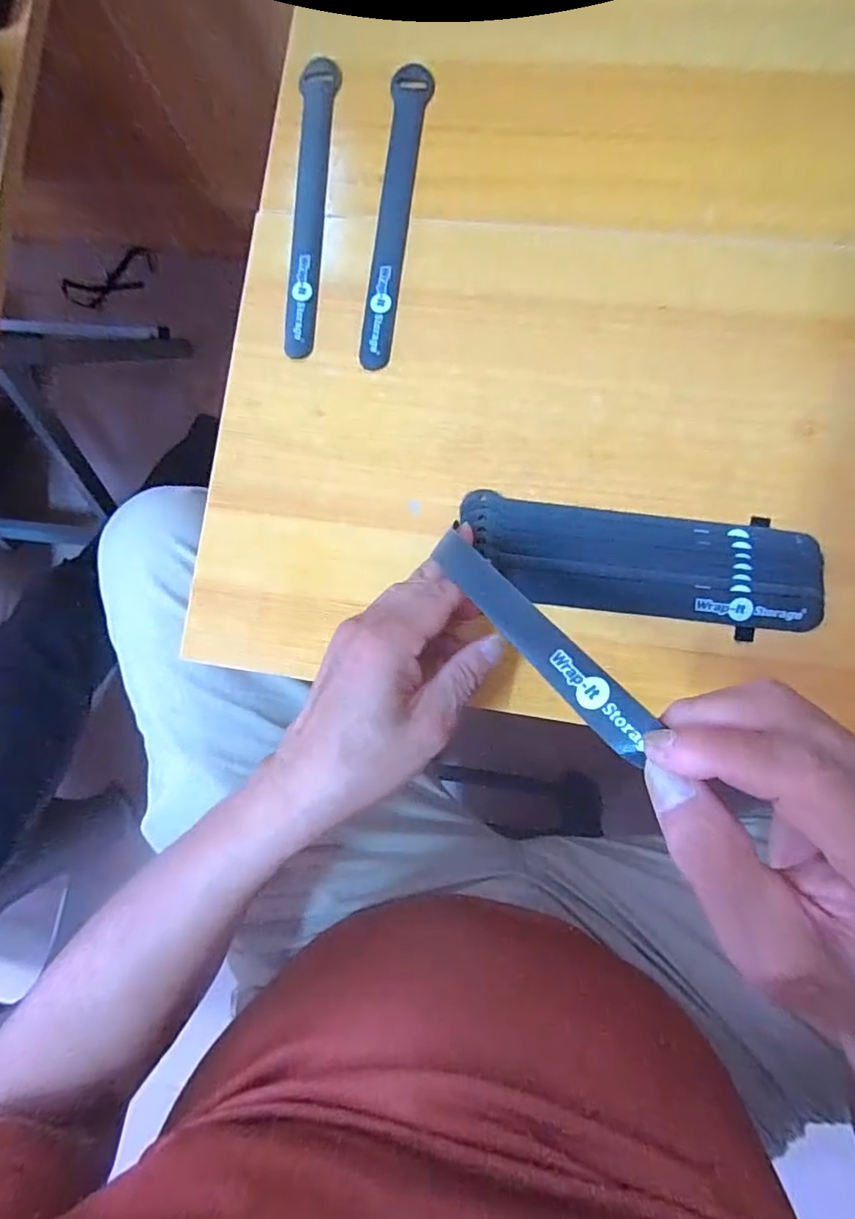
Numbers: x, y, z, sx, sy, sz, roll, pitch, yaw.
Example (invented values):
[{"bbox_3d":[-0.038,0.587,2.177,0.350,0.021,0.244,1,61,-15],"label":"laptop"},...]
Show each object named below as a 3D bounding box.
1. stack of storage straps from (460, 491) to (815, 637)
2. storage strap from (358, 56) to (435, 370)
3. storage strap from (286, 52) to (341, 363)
[{"bbox_3d":[0.120,-0.027,0.315,0.196,0.011,0.062,7,87,7],"label":"stack of storage straps"},{"bbox_3d":[-0.021,-0.250,0.351,0.025,0.005,0.194,6,87,7],"label":"storage strap"},{"bbox_3d":[-0.075,-0.263,0.358,0.026,0.004,0.199,1,86,6],"label":"storage strap"}]

